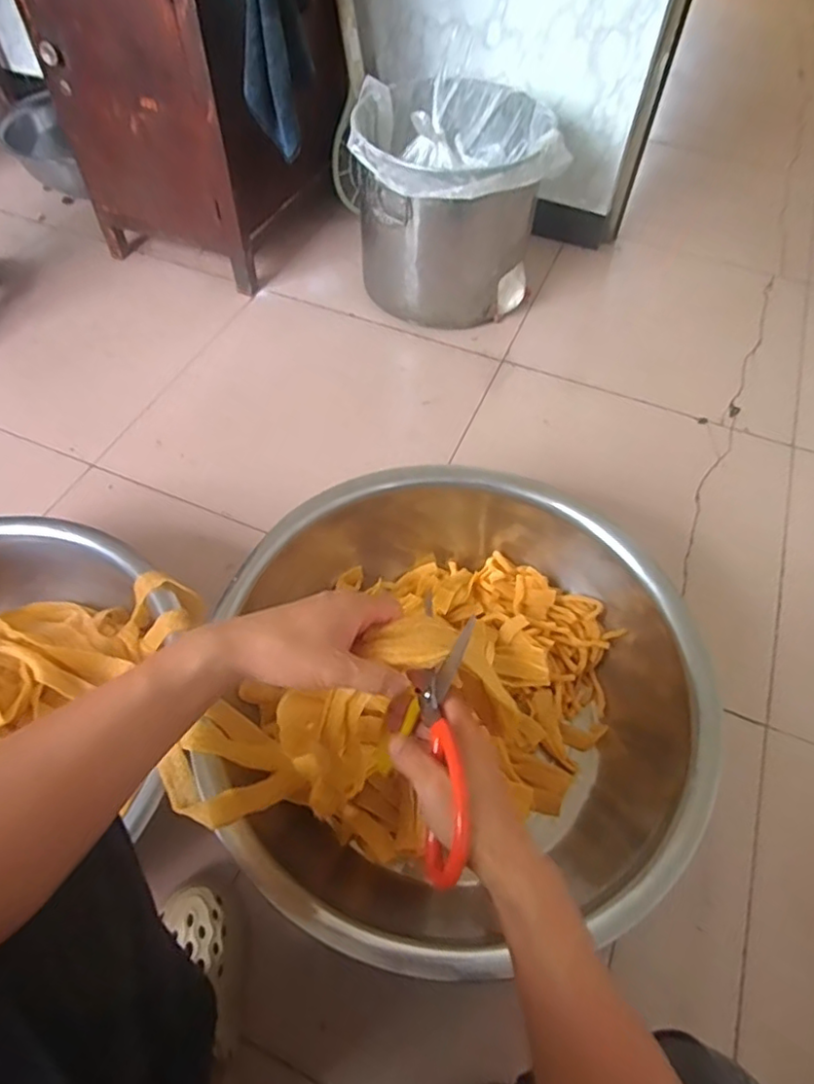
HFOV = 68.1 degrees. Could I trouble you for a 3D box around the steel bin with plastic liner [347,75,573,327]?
[{"bbox_3d":[0.092,-0.724,1.307,0.380,0.346,0.375,1,57,-1],"label":"steel bin with plastic liner"}]

